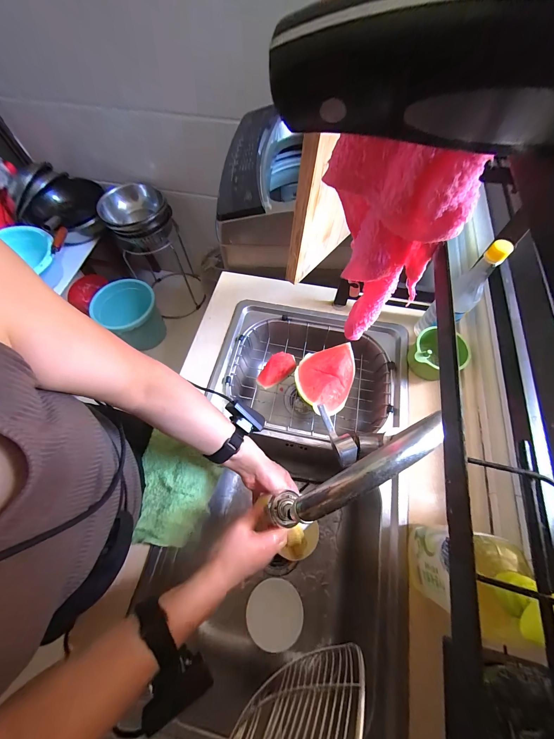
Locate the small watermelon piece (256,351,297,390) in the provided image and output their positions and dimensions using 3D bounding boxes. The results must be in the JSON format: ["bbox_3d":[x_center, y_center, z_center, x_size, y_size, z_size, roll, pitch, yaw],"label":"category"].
[{"bbox_3d":[0.002,-0.002,0.623,0.108,0.067,0.041,-31,67,-14],"label":"small watermelon piece"}]

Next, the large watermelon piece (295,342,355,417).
[{"bbox_3d":[0.113,0.019,0.577,0.138,0.074,0.150,-7,64,-3],"label":"large watermelon piece"}]

